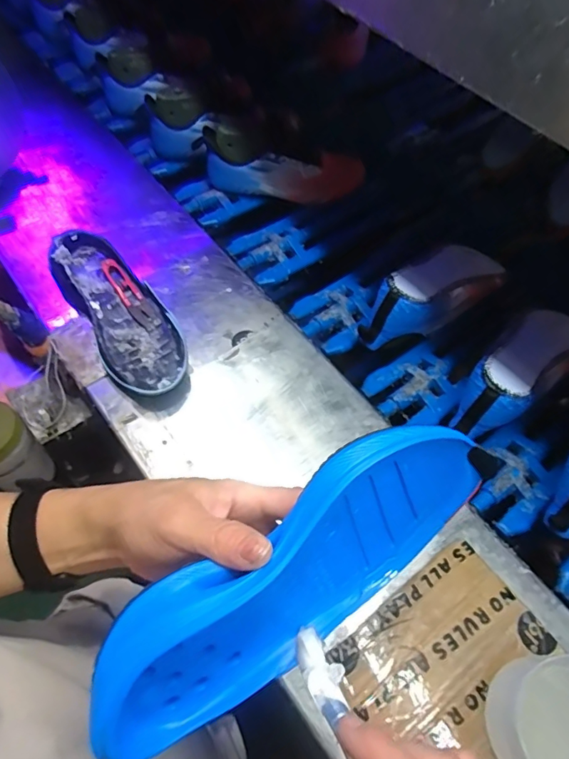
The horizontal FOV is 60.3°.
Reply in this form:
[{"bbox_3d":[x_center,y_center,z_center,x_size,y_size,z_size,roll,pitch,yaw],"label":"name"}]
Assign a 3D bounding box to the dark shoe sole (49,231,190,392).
[{"bbox_3d":[-0.186,-0.077,0.559,0.090,0.051,0.237,-30,65,-17],"label":"dark shoe sole"}]

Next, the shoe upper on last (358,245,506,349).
[{"bbox_3d":[0.191,-0.113,0.614,0.234,0.091,0.074,-31,65,-17],"label":"shoe upper on last"}]

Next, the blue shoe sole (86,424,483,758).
[{"bbox_3d":[0.011,0.115,0.285,0.243,0.093,0.029,-35,29,-15],"label":"blue shoe sole"}]

